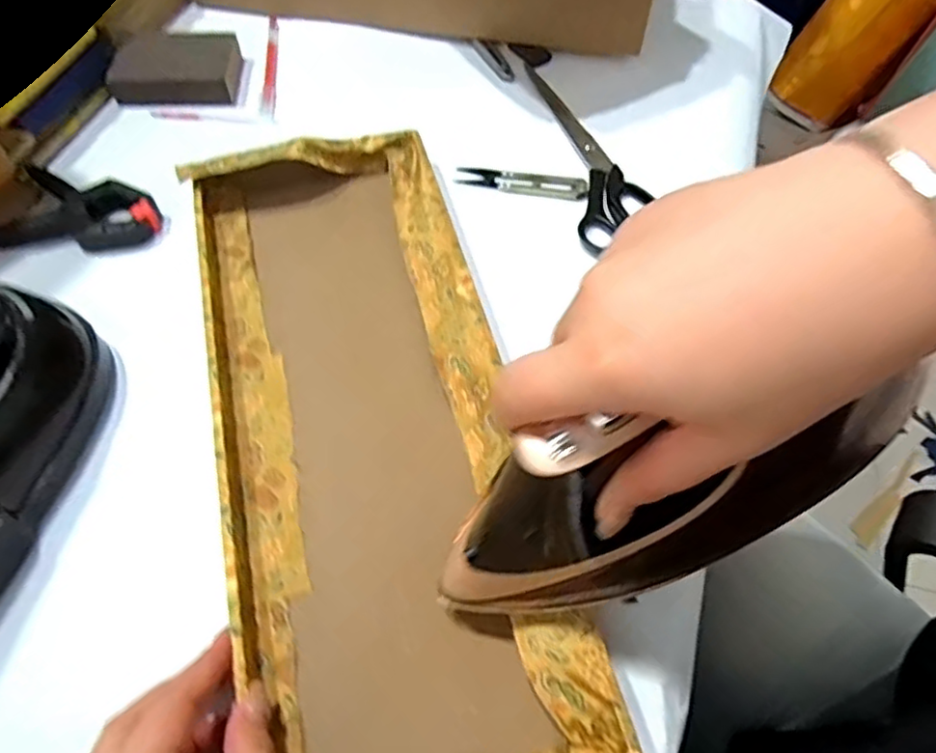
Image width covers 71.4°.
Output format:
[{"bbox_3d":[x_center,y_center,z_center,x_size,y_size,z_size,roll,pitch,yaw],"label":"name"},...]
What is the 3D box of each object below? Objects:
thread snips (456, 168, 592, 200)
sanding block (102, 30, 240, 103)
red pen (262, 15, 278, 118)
[{"bbox_3d":[0.042,-0.153,0.511,0.101,0.013,0.023,10,58,4],"label":"thread snips"},{"bbox_3d":[-0.249,-0.270,0.560,0.098,0.035,0.066,1,58,-2],"label":"sanding block"},{"bbox_3d":[-0.179,-0.284,0.593,0.009,0.010,0.145,-3,58,-7],"label":"red pen"}]

